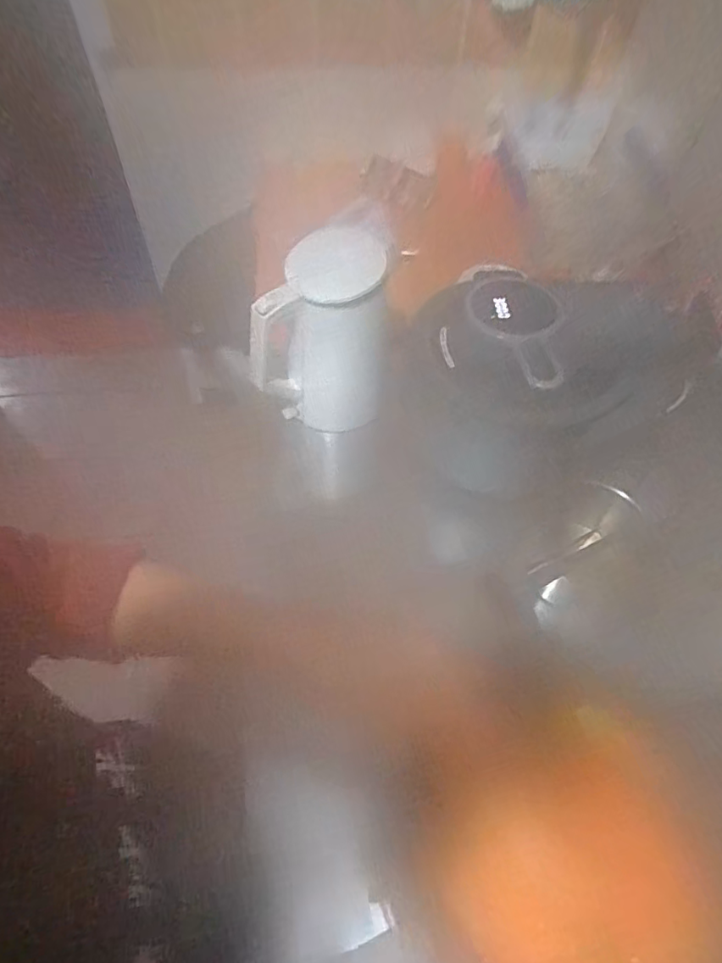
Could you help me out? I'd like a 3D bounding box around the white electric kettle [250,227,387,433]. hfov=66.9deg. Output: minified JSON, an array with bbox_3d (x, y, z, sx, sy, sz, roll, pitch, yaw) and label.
[{"bbox_3d":[-0.060,-0.193,0.736,0.174,0.231,0.126,-8,56,-8],"label":"white electric kettle"}]

